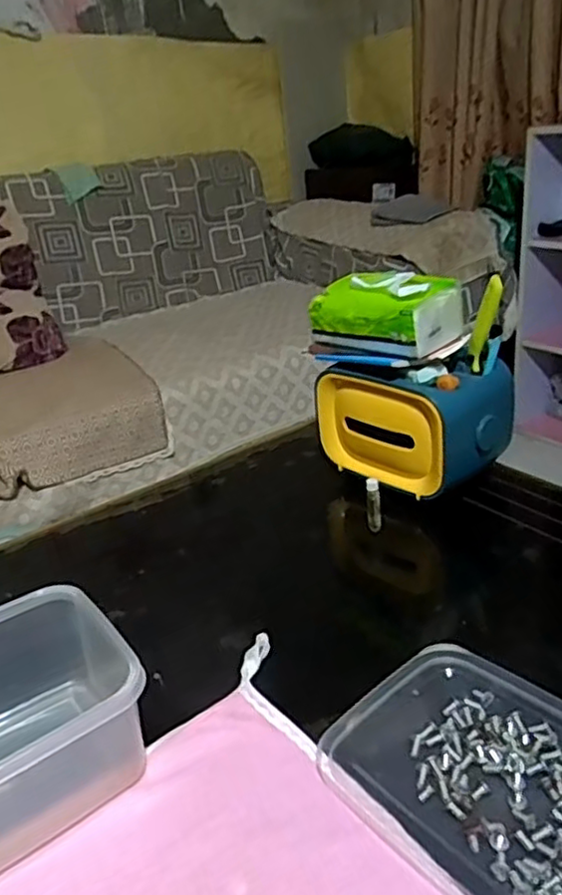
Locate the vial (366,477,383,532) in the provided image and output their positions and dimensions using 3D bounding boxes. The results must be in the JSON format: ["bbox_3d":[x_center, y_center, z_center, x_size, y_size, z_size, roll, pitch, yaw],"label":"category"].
[{"bbox_3d":[0.101,0.062,0.732,0.016,0.058,0.017,-3,26,7],"label":"vial"}]

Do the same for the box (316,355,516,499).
[{"bbox_3d":[0.158,-0.044,0.804,0.195,0.119,0.155,19,36,42],"label":"box"}]

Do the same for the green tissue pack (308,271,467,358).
[{"bbox_3d":[0.116,-0.155,0.747,0.090,0.071,0.141,-28,33,-37],"label":"green tissue pack"}]

